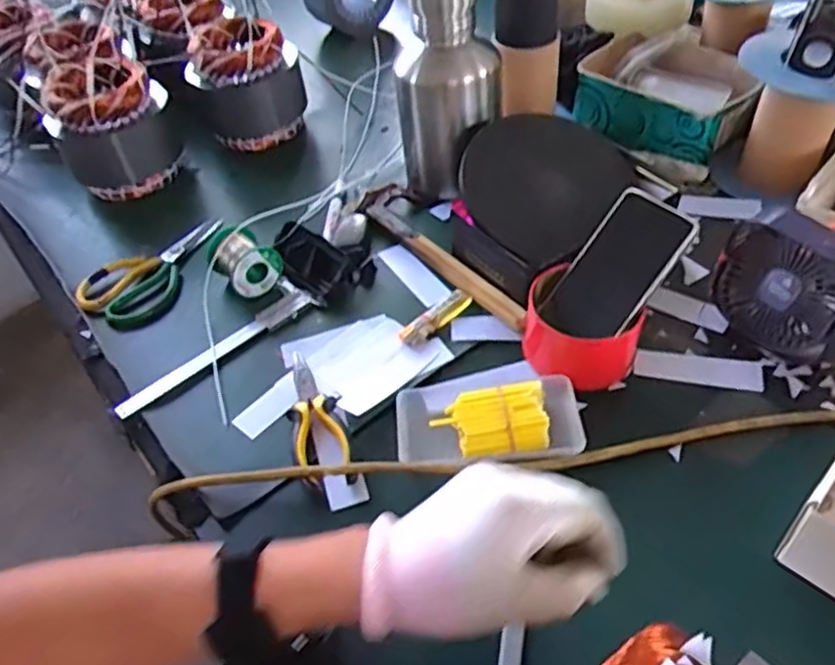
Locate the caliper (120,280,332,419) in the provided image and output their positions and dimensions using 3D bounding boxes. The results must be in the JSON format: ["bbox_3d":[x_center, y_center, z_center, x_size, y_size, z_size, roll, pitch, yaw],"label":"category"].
[{"bbox_3d":[-0.208,0.006,0.700,0.227,0.009,0.059,-33,51,-22],"label":"caliper"}]

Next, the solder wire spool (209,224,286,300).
[{"bbox_3d":[-0.189,-0.080,0.739,0.068,0.048,0.057,33,59,32],"label":"solder wire spool"}]

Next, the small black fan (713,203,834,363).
[{"bbox_3d":[0.336,-0.042,0.610,0.067,0.103,0.123,-31,51,-20],"label":"small black fan"}]

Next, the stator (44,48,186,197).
[{"bbox_3d":[-0.412,-0.285,0.915,0.150,0.136,0.157,-25,49,-16],"label":"stator"}]

